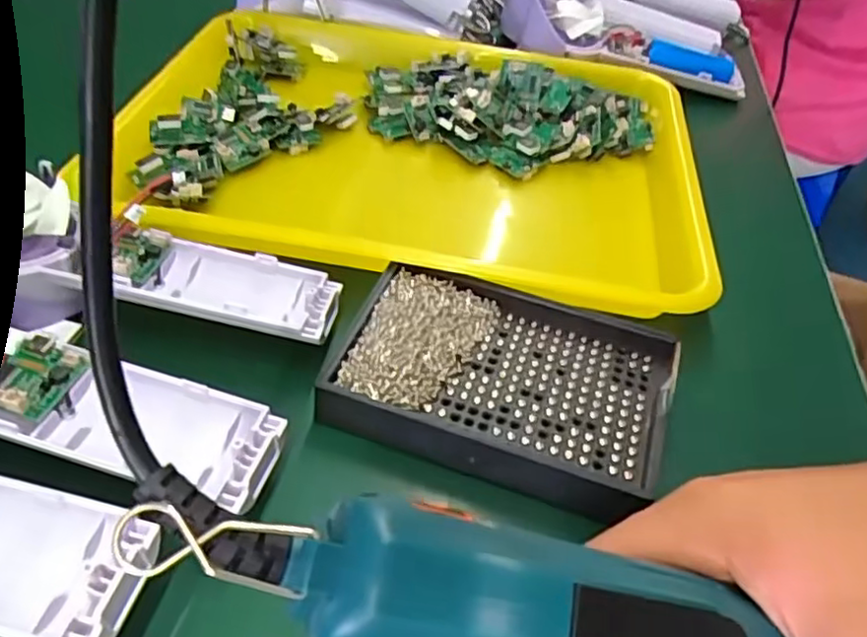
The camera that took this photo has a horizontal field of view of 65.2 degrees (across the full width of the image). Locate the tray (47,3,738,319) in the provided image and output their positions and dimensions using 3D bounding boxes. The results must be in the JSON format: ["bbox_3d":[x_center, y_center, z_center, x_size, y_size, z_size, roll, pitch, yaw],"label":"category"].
[{"bbox_3d":[-0.010,-0.101,0.426,0.332,0.056,0.251,8,45,1],"label":"tray"}]

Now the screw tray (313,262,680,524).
[{"bbox_3d":[0.029,0.025,0.292,0.136,0.023,0.089,17,46,10],"label":"screw tray"}]

